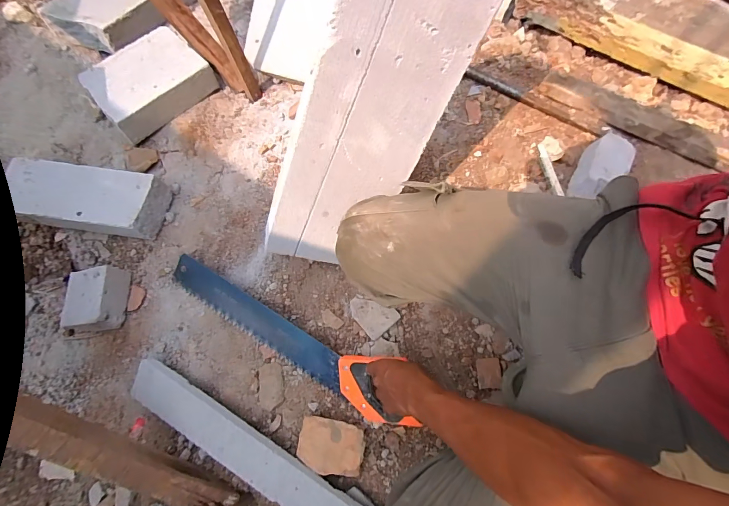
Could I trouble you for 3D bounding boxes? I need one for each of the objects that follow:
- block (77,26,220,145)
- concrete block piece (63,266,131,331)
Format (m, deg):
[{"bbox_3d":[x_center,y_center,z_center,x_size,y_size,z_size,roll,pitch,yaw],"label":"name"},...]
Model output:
[{"bbox_3d":[-0.534,-0.426,0.879,0.204,0.084,0.253,43,78,15],"label":"block"},{"bbox_3d":[-0.525,0.089,0.698,0.088,0.075,0.116,-4,71,1],"label":"concrete block piece"}]

